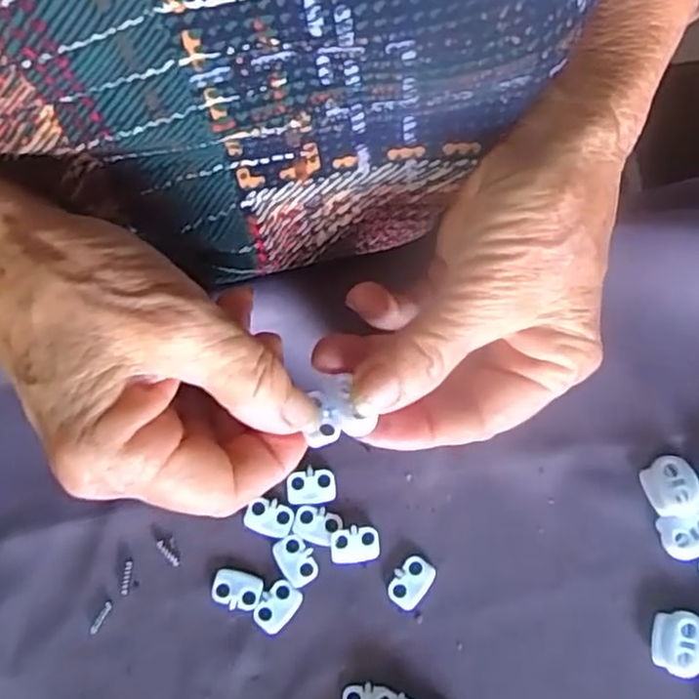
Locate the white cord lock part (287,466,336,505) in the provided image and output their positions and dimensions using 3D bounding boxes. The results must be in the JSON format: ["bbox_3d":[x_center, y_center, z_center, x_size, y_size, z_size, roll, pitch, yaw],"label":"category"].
[{"bbox_3d":[-0.015,0.053,0.266,0.018,0.004,0.013,-2,79,0],"label":"white cord lock part"}]

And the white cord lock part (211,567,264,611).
[{"bbox_3d":[-0.042,0.090,0.259,0.019,0.004,0.014,11,80,2],"label":"white cord lock part"}]

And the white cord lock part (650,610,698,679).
[{"bbox_3d":[0.120,0.107,0.252,0.018,0.005,0.022,9,79,2],"label":"white cord lock part"}]

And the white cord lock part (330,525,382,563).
[{"bbox_3d":[0.002,0.074,0.262,0.018,0.004,0.013,-4,79,-1],"label":"white cord lock part"}]

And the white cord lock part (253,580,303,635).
[{"bbox_3d":[-0.027,0.096,0.257,0.013,0.004,0.019,37,82,7],"label":"white cord lock part"}]

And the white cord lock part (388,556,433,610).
[{"bbox_3d":[0.023,0.088,0.260,0.014,0.004,0.020,29,81,5],"label":"white cord lock part"}]

